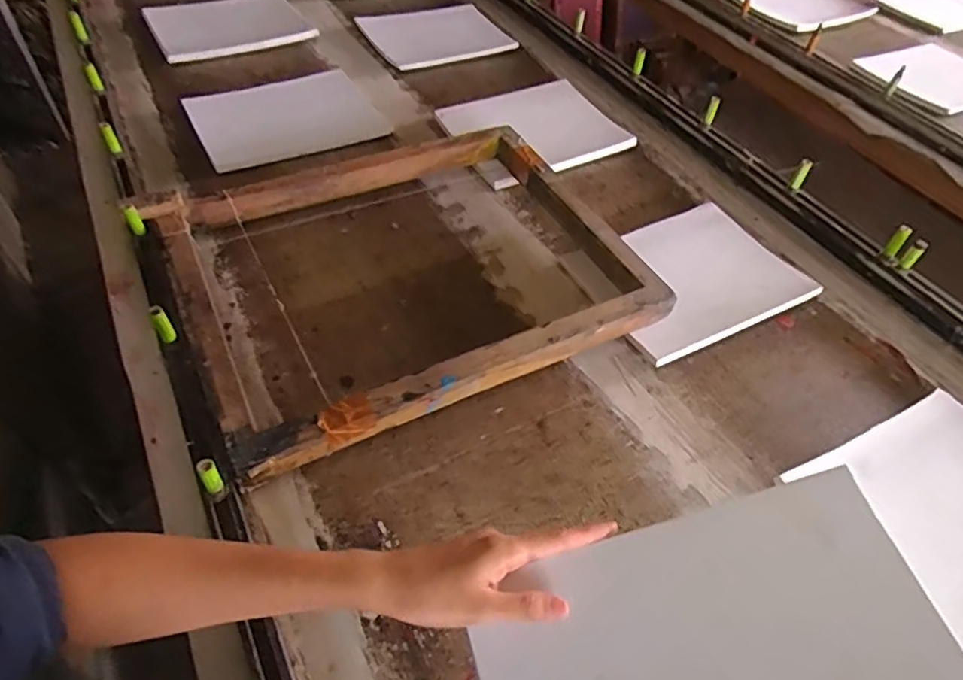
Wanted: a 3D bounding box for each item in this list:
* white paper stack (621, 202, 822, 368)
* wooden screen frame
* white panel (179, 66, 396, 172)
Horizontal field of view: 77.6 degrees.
[{"bbox_3d":[0.267,-0.084,0.774,0.263,0.021,0.199,-20,54,-20],"label":"white paper stack"},{"bbox_3d":[-0.092,-0.095,0.729,0.516,0.049,0.415,-21,54,-21],"label":"wooden screen frame"},{"bbox_3d":[-0.312,-0.366,0.949,0.273,0.022,0.218,-22,55,-22],"label":"white panel"}]

